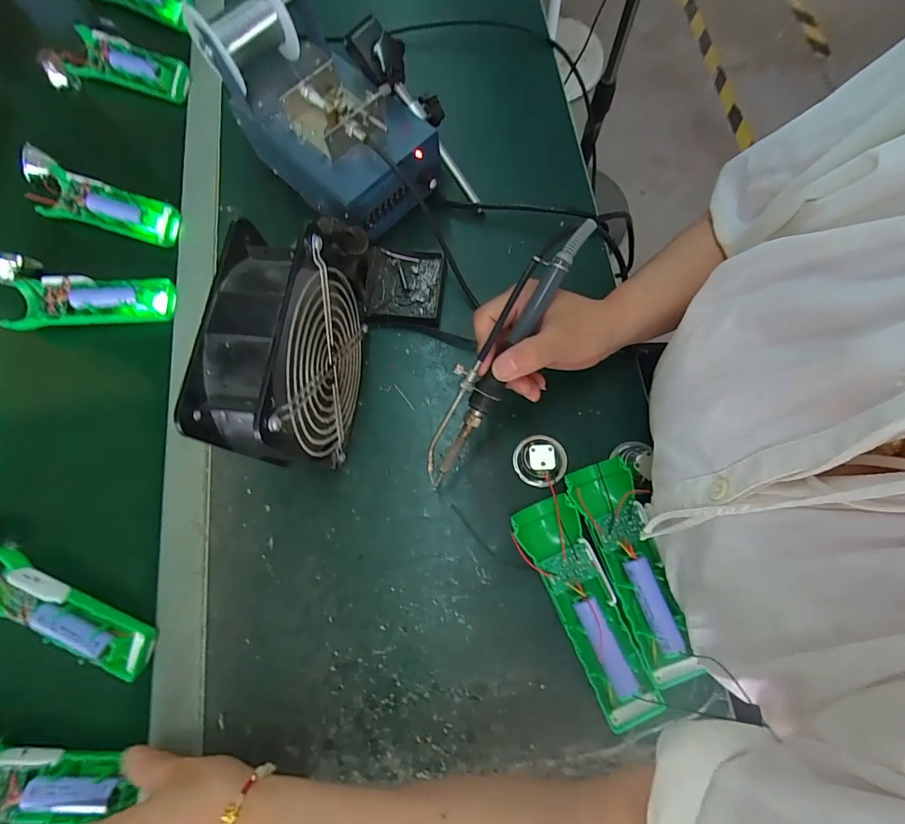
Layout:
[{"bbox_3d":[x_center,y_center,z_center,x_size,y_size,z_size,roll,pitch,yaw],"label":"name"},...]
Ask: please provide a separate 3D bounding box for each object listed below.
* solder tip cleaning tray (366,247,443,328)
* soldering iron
[{"bbox_3d":[-0.048,-0.124,0.418,0.076,0.018,0.077,4,75,5],"label":"solder tip cleaning tray"},{"bbox_3d":[0.031,-0.040,0.293,0.033,0.021,0.210,32,98,7],"label":"soldering iron"}]

